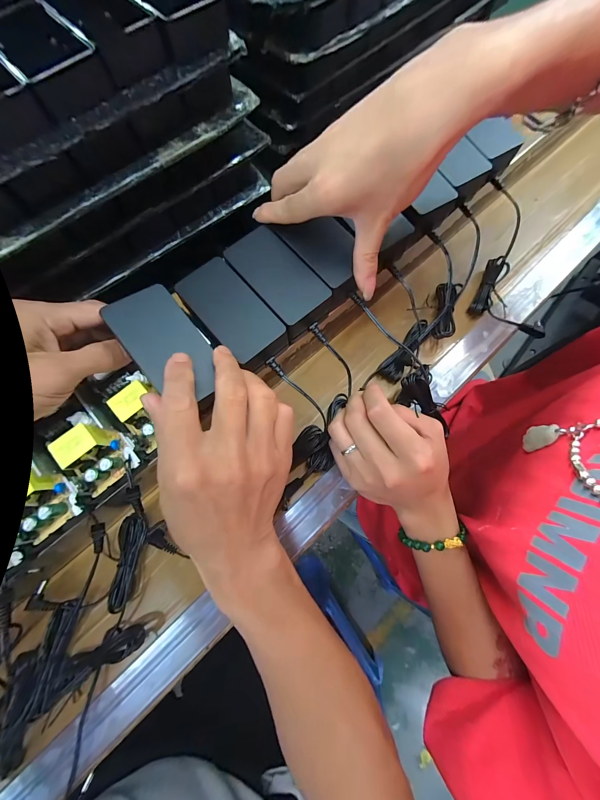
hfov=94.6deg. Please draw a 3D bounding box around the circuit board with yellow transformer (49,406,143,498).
[{"bbox_3d":[-0.156,0.040,0.213,0.057,0.026,0.046,37,77,12],"label":"circuit board with yellow transformer"}]

